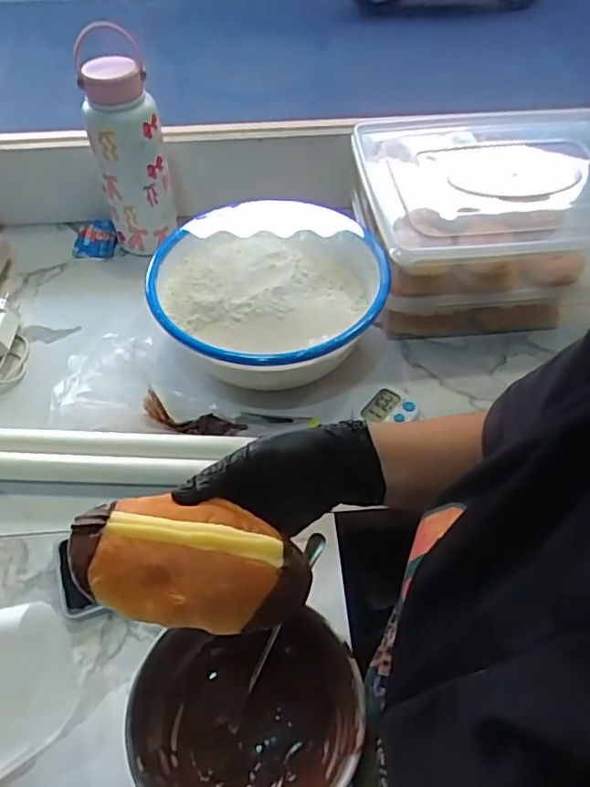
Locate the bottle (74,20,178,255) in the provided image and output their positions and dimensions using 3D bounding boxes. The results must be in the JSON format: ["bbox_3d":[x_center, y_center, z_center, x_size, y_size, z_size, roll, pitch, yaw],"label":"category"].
[{"bbox_3d":[-0.207,-0.295,0.743,0.091,0.244,0.067,-17,53,-13],"label":"bottle"}]

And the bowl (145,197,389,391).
[{"bbox_3d":[-0.029,-0.107,0.671,0.249,0.093,0.255,0,51,0],"label":"bowl"}]

